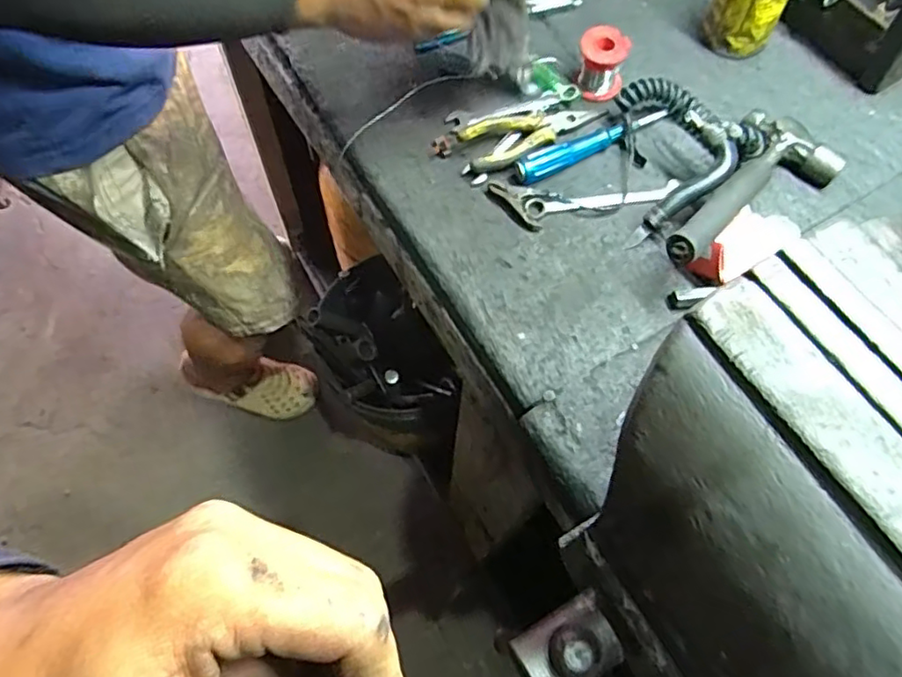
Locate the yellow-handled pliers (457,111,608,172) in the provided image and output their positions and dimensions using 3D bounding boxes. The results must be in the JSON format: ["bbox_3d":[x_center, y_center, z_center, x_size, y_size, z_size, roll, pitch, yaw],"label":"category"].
[{"bbox_3d":[0.090,-0.213,0.648,0.155,0.029,0.053,-18,66,-9],"label":"yellow-handled pliers"}]

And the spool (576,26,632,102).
[{"bbox_3d":[0.160,-0.290,0.664,0.050,0.058,0.050,0,65,0],"label":"spool"}]

